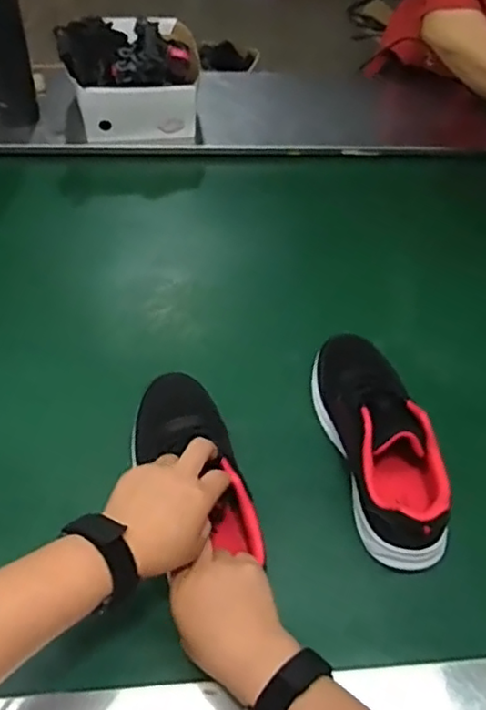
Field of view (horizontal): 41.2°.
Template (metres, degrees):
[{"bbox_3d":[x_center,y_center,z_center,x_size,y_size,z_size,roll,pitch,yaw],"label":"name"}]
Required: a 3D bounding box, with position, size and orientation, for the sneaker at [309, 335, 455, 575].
[{"bbox_3d":[0.136,0.086,0.664,0.082,0.098,0.254,-7,51,-10],"label":"sneaker"}]

